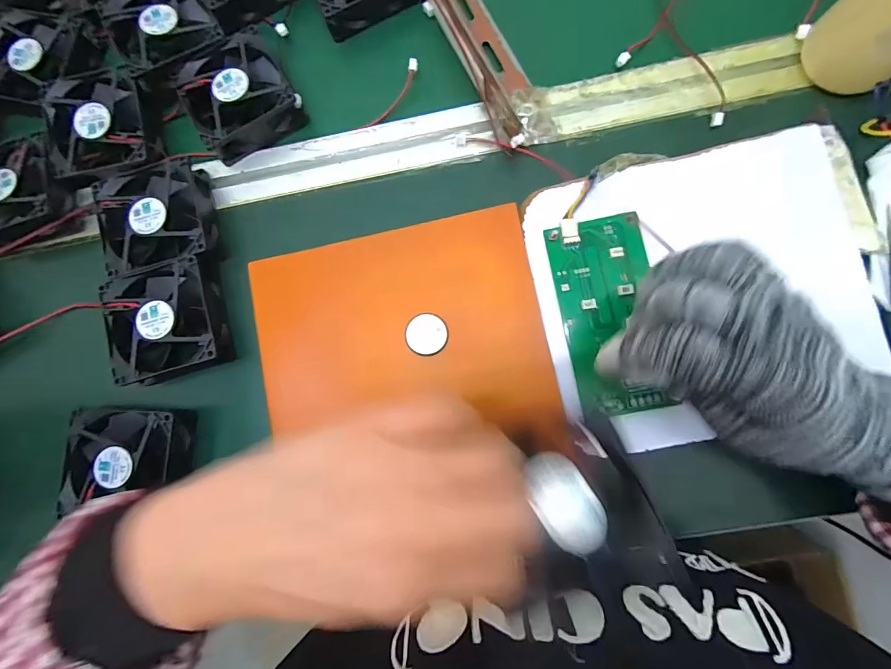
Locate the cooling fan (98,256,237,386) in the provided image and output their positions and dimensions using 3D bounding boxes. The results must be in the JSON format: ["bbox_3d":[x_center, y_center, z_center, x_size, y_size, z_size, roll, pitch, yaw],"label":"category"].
[{"bbox_3d":[-0.210,-0.009,0.300,0.079,0.027,0.083,-13,82,4],"label":"cooling fan"}]

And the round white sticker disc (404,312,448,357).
[{"bbox_3d":[-0.013,0.000,0.275,0.028,0.005,0.029,-1,83,6],"label":"round white sticker disc"}]

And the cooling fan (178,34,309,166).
[{"bbox_3d":[-0.163,-0.191,0.318,0.078,0.028,0.082,-30,81,2],"label":"cooling fan"}]

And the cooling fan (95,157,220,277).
[{"bbox_3d":[-0.225,-0.089,0.310,0.081,0.029,0.078,-12,82,5],"label":"cooling fan"}]

